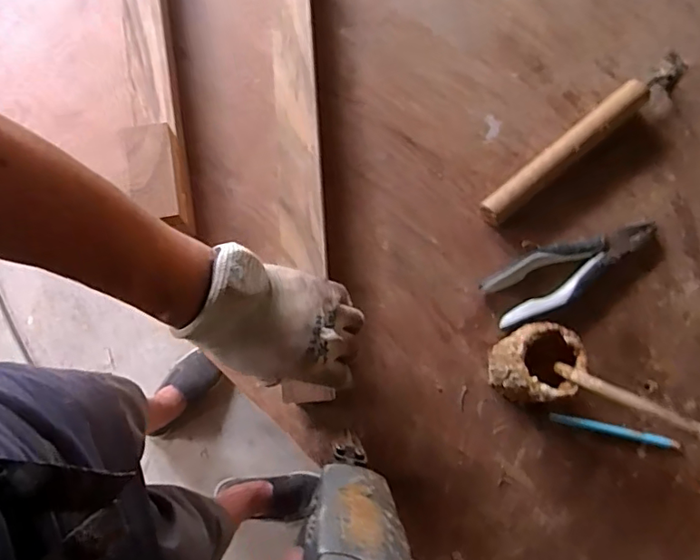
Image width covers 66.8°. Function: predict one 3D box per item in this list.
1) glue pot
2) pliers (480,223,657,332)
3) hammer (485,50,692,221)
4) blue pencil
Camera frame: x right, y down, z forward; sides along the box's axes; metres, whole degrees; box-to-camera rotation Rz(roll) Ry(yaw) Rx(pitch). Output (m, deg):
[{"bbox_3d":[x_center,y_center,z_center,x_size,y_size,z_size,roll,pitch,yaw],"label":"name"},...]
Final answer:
[{"bbox_3d":[0.172,0.081,0.503,0.065,0.096,0.068,0,77,1],"label":"glue pot"},{"bbox_3d":[0.239,-0.012,0.563,0.198,0.022,0.063,-22,78,-4],"label":"pliers"},{"bbox_3d":[0.258,-0.152,0.586,0.281,0.036,0.046,-36,79,-7],"label":"hammer"},{"bbox_3d":[0.266,0.152,0.533,0.127,0.004,0.012,11,78,3],"label":"blue pencil"}]

